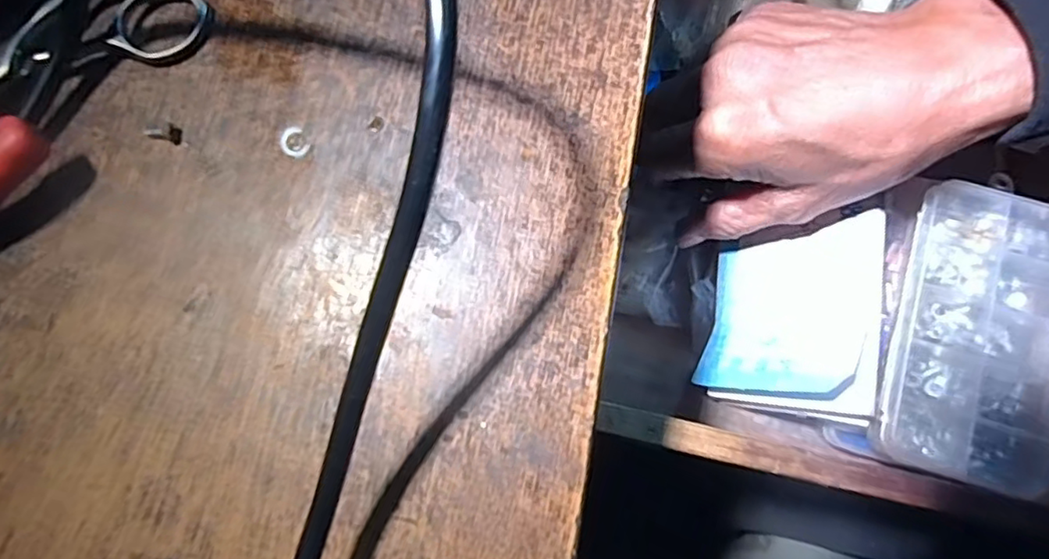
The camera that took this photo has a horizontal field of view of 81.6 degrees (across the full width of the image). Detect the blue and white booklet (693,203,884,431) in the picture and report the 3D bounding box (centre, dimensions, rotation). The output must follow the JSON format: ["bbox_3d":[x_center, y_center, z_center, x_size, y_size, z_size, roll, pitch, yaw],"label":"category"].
[{"bbox_3d":[0.121,0.017,0.279,0.007,0.079,0.090,32,67,-34],"label":"blue and white booklet"}]

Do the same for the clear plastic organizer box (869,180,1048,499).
[{"bbox_3d":[0.199,0.023,0.266,0.070,0.019,0.124,17,81,6],"label":"clear plastic organizer box"}]

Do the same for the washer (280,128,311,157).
[{"bbox_3d":[-0.068,-0.041,0.181,0.009,0.004,0.009,0,80,-2],"label":"washer"}]

